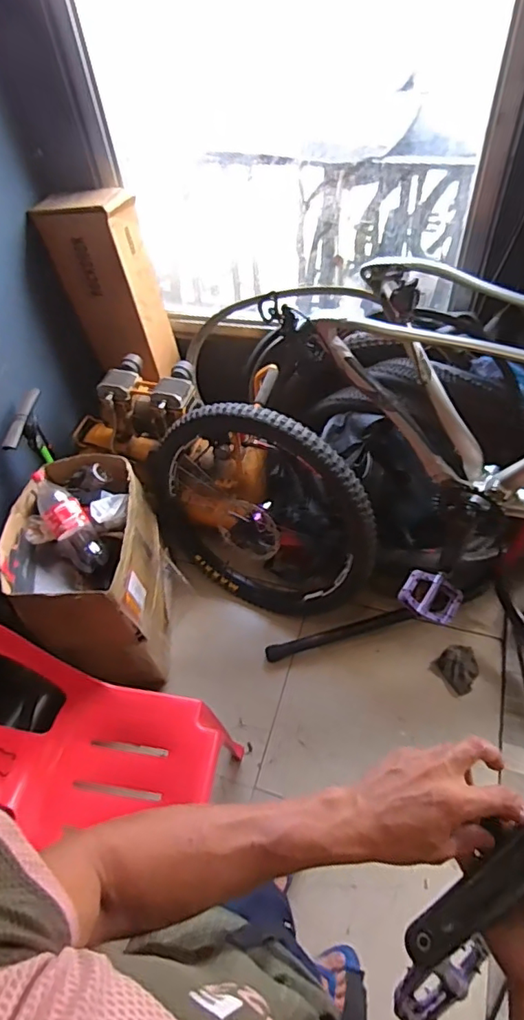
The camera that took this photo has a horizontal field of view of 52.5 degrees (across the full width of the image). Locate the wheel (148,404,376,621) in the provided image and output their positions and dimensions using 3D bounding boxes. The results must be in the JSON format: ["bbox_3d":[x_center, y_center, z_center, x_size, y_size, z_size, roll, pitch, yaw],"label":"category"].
[{"bbox_3d":[-0.014,0.016,1.474,0.675,0.658,0.065,21,42,18],"label":"wheel"}]

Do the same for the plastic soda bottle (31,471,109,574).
[{"bbox_3d":[-0.498,0.027,1.362,0.094,0.088,0.291,-34,78,-19],"label":"plastic soda bottle"}]

